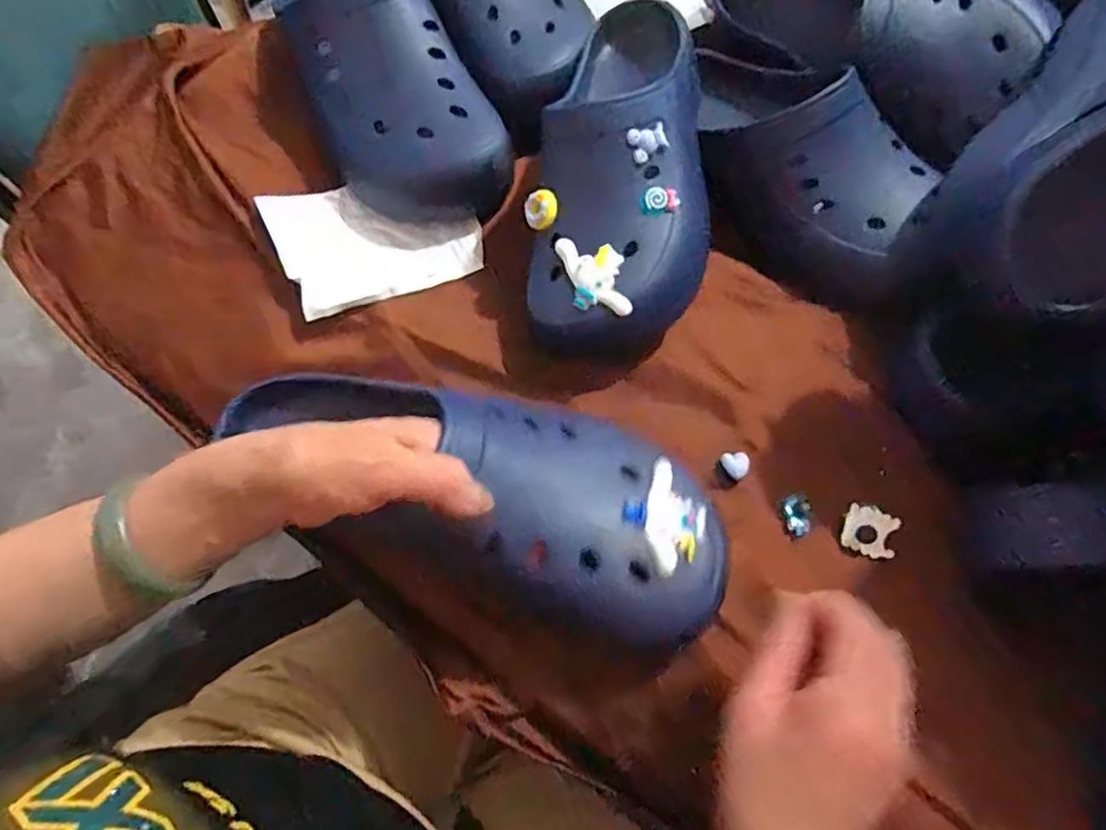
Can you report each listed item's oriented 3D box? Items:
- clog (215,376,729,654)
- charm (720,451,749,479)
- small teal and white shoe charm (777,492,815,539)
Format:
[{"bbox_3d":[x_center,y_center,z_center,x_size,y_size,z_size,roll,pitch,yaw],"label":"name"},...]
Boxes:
[{"bbox_3d":[-0.029,0.036,0.364,0.253,0.099,0.117,23,69,7],"label":"clog"},{"bbox_3d":[0.114,0.032,0.425,0.017,0.010,0.017,0,67,0],"label":"charm"},{"bbox_3d":[0.152,0.061,0.419,0.021,0.004,0.025,-19,69,-8],"label":"small teal and white shoe charm"}]

